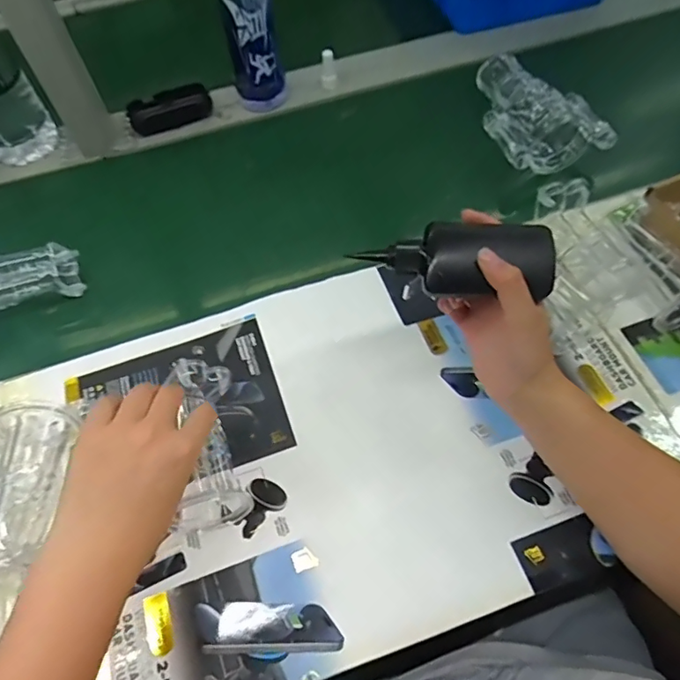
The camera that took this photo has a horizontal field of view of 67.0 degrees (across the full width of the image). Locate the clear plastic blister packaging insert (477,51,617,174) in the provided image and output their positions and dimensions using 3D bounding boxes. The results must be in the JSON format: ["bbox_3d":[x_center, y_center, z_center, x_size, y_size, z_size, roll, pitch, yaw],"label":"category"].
[{"bbox_3d":[0.240,-0.297,0.653,0.120,0.057,0.199,-14,61,-6],"label":"clear plastic blister packaging insert"}]

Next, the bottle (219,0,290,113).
[{"bbox_3d":[-0.115,-0.403,0.631,0.063,0.233,0.057,-20,61,-9],"label":"bottle"}]

